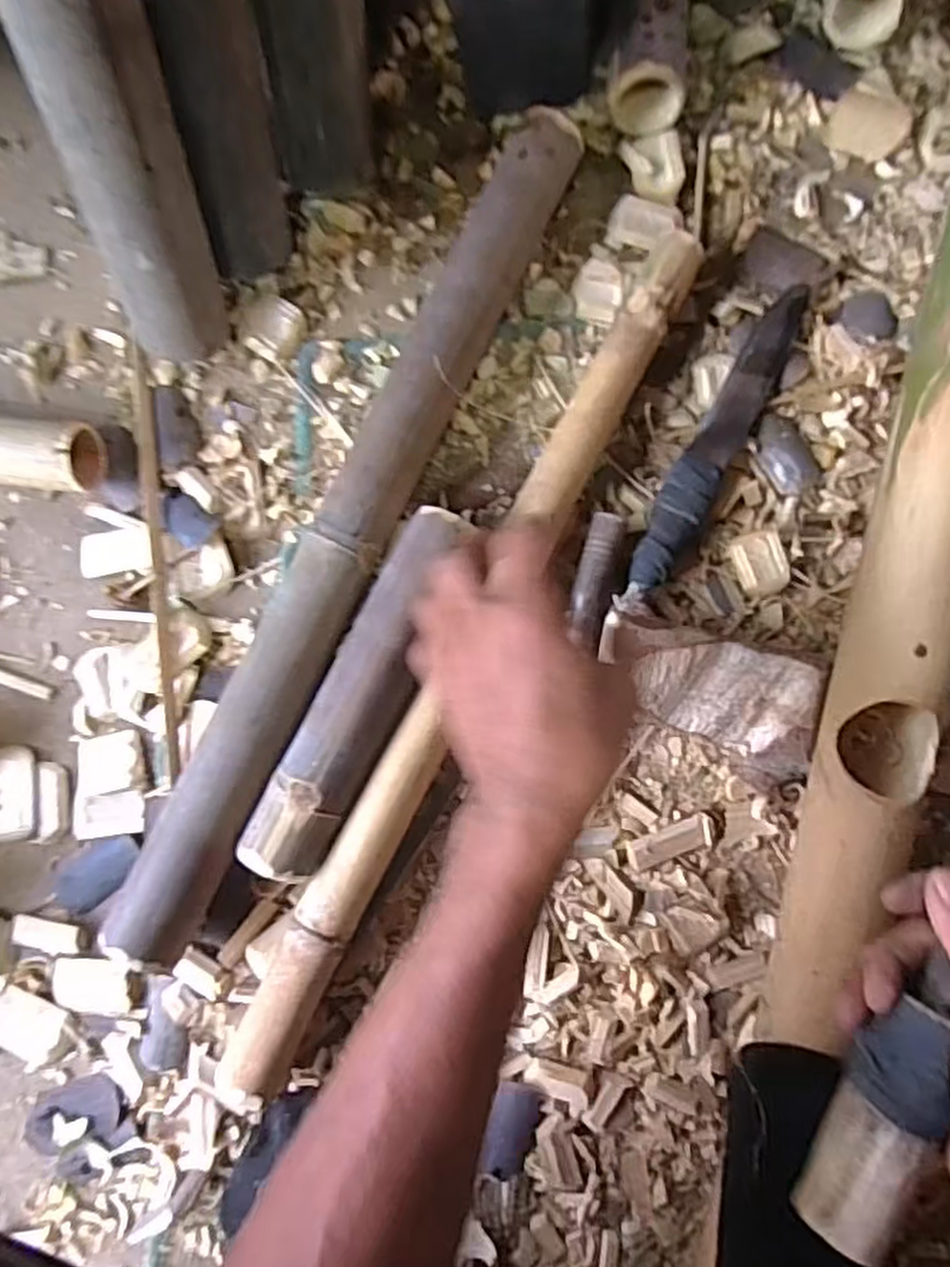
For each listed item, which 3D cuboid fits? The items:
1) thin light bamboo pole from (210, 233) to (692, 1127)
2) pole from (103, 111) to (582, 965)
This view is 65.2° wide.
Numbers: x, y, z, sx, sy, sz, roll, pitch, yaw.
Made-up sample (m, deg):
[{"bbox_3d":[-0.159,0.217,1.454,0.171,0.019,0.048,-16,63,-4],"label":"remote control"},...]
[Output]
[{"bbox_3d":[0.001,-0.002,0.517,0.046,0.038,0.680,27,85,6],"label":"thin light bamboo pole"},{"bbox_3d":[-0.080,-0.087,0.527,0.053,0.055,0.655,25,85,6],"label":"pole"}]

